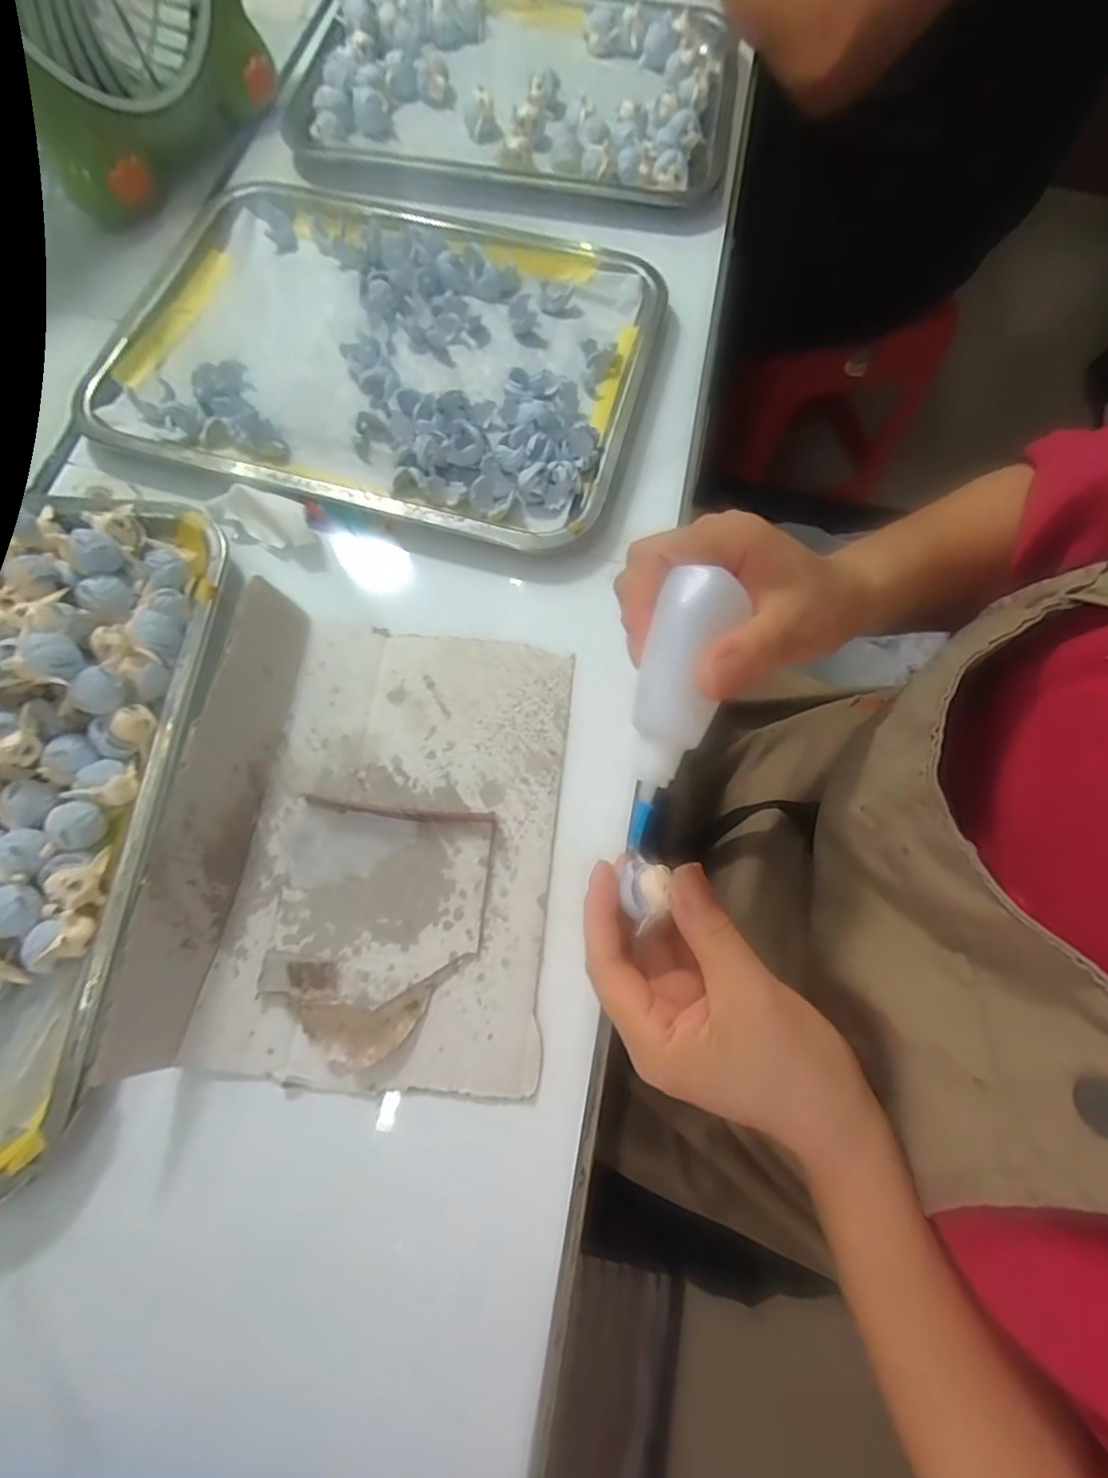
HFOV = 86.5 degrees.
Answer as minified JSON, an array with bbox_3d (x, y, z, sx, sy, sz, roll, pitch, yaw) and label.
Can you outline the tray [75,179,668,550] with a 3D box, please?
[{"bbox_3d":[-0.123,-0.271,0.405,0.365,0.022,0.265,17,72,4],"label":"tray"}]

